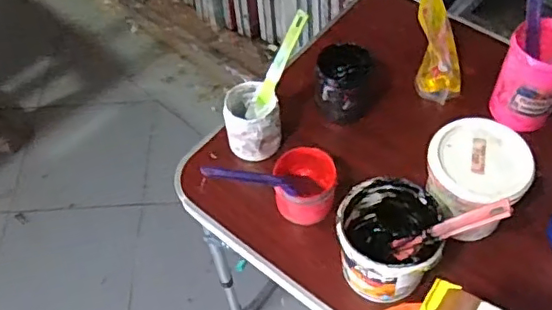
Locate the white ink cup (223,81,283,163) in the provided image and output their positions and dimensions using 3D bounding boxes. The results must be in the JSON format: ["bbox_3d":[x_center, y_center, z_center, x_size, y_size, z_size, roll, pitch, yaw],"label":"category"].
[{"bbox_3d":[-0.034,-0.052,0.889,0.087,0.082,0.090,-12,54,-2],"label":"white ink cup"}]

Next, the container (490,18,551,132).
[{"bbox_3d":[0.391,-0.118,0.871,0.094,0.133,0.100,26,61,23],"label":"container"}]

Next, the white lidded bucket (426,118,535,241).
[{"bbox_3d":[0.262,0.037,0.781,0.120,0.124,0.126,-3,54,5],"label":"white lidded bucket"}]

